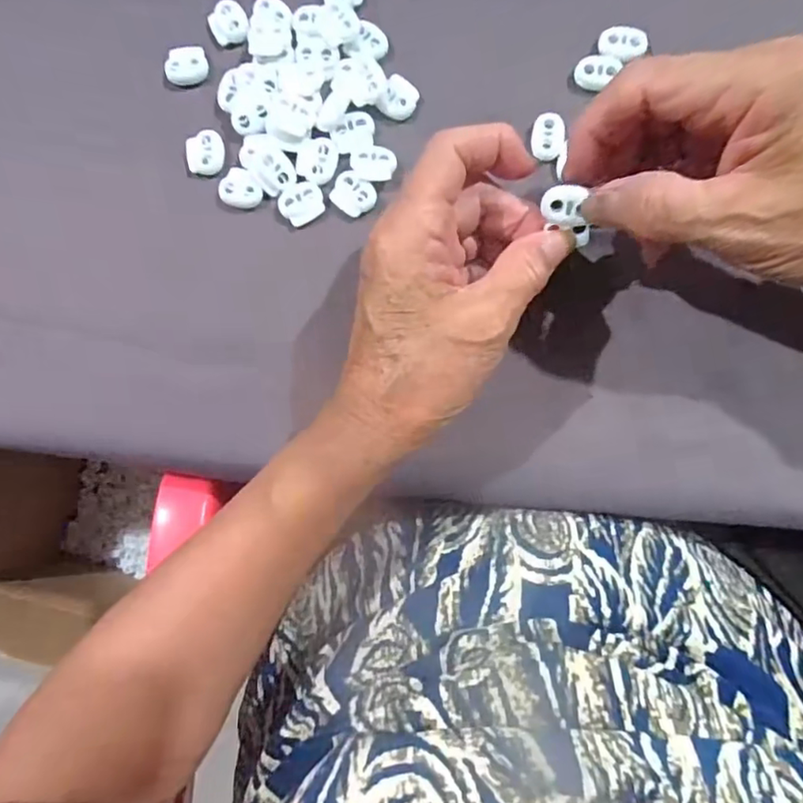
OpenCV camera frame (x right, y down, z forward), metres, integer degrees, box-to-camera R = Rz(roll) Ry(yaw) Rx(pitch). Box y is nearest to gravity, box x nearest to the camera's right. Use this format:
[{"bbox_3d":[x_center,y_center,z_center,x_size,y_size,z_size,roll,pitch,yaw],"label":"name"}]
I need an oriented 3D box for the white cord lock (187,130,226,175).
[{"bbox_3d":[-0.100,-0.127,0.290,0.018,0.005,0.022,-2,85,4],"label":"white cord lock"}]

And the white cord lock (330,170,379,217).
[{"bbox_3d":[-0.024,-0.102,0.278,0.023,0.004,0.018,39,89,6],"label":"white cord lock"}]

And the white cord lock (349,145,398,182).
[{"bbox_3d":[-0.014,-0.117,0.278,0.022,0.004,0.018,12,86,5],"label":"white cord lock"}]

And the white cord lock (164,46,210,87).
[{"bbox_3d":[-0.111,-0.173,0.294,0.021,0.005,0.018,-13,84,3],"label":"white cord lock"}]

